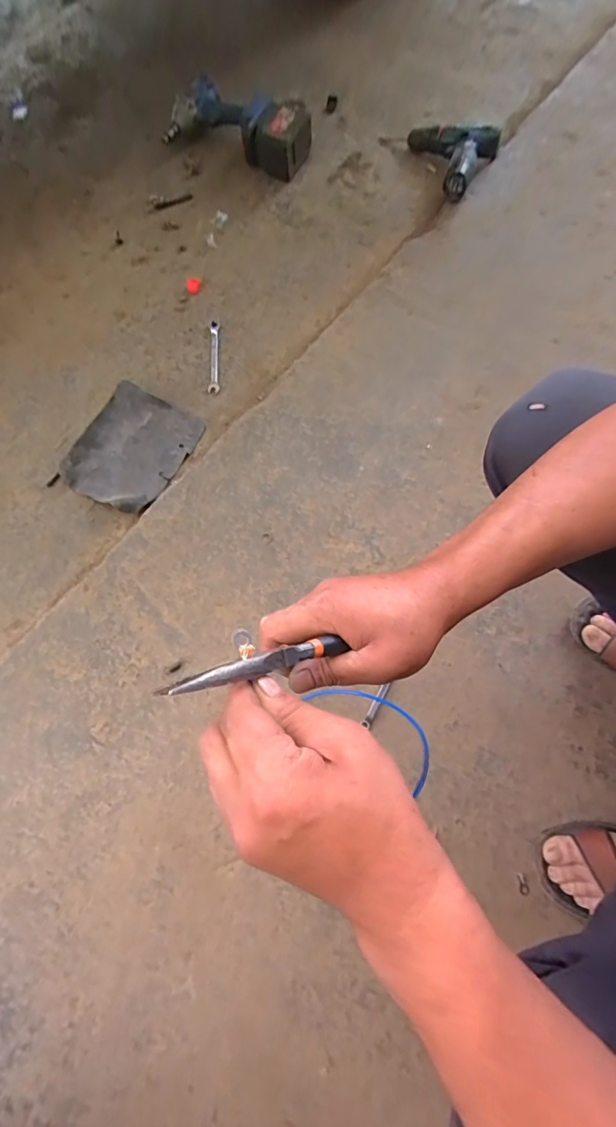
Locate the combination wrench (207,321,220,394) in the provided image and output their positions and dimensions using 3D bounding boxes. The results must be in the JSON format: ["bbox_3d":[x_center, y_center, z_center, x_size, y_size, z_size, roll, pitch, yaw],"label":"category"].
[{"bbox_3d":[-0.171,-0.375,0.811,0.020,0.009,0.147,-4,74,1],"label":"combination wrench"}]

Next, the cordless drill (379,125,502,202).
[{"bbox_3d":[0.264,-0.833,0.881,0.220,0.062,0.205,-1,74,2],"label":"cordless drill"}]

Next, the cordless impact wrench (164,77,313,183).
[{"bbox_3d":[-0.136,-0.872,0.889,0.288,0.094,0.115,28,77,10],"label":"cordless impact wrench"}]

